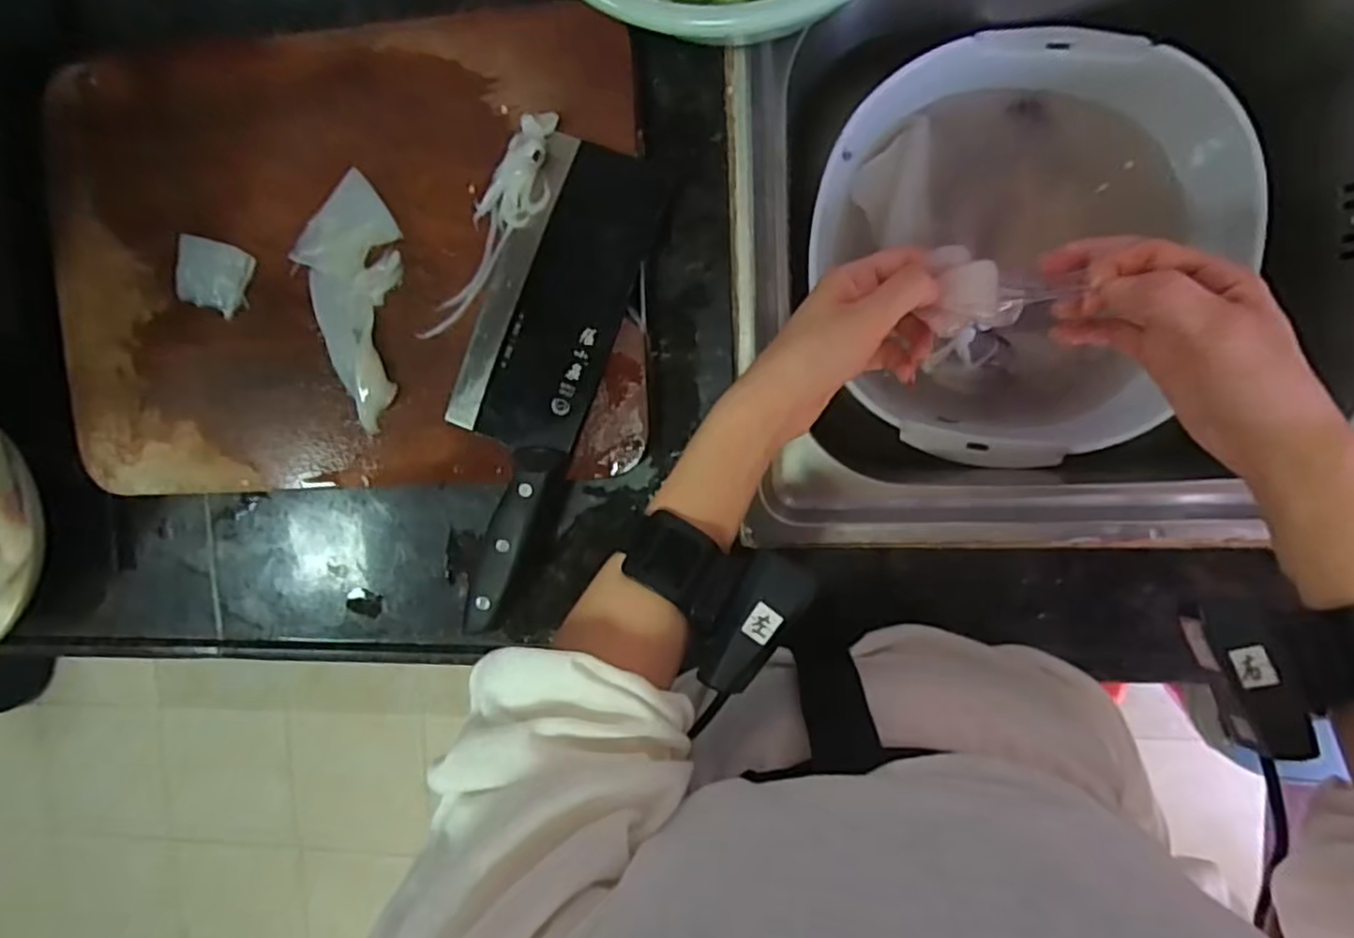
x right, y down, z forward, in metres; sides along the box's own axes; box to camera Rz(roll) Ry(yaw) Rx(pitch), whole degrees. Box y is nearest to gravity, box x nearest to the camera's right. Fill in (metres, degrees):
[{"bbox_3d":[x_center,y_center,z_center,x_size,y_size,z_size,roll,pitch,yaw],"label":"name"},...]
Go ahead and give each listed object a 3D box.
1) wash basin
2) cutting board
[{"bbox_3d":[0.248,-0.158,0.520,0.268,0.100,0.294,1,95,6],"label":"wash basin"},{"bbox_3d":[-0.206,-0.127,0.443,0.369,0.030,0.277,-2,94,6],"label":"cutting board"}]

